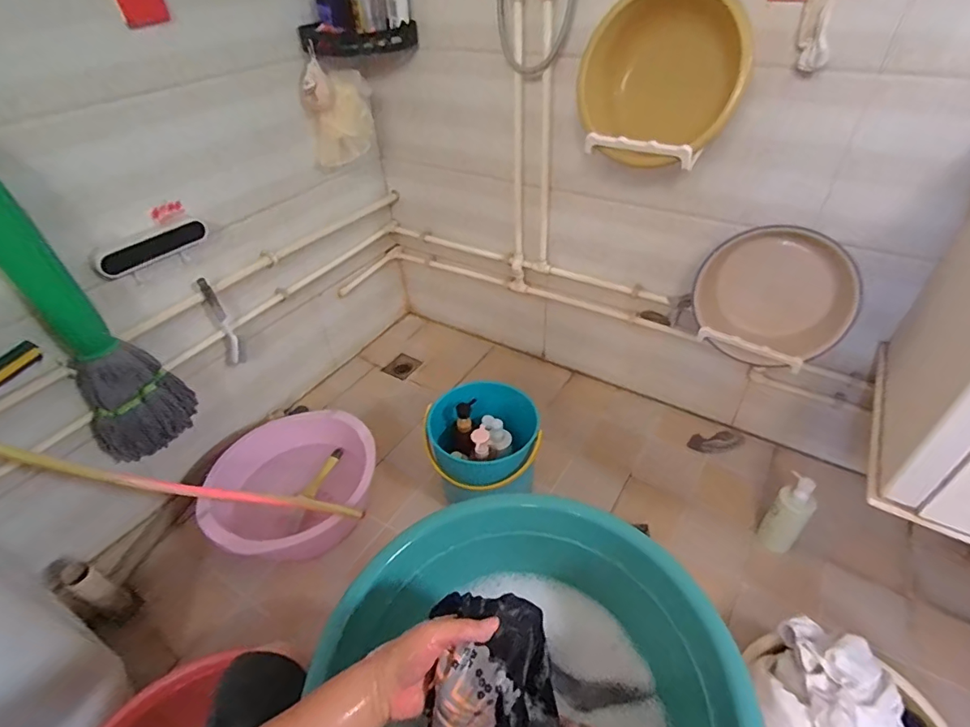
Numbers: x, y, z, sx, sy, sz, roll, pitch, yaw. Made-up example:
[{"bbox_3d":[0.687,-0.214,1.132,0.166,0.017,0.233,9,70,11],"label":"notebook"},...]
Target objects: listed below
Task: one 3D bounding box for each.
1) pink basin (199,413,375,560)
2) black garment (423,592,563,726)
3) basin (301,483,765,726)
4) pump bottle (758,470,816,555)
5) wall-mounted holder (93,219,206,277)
[{"bbox_3d":[-0.442,0.301,1.165,0.367,0.194,0.353,-2,41,2],"label":"pink basin"},{"bbox_3d":[0.001,0.311,0.465,0.131,0.176,0.117,-13,42,-11],"label":"black garment"},{"bbox_3d":[0.038,0.366,0.524,0.389,0.159,0.403,-2,41,2],"label":"basin"},{"bbox_3d":[0.660,0.338,1.066,0.072,0.206,0.074,30,51,32],"label":"pump bottle"},{"bbox_3d":[-0.693,-0.247,1.029,0.022,0.051,0.227,24,48,28],"label":"wall-mounted holder"}]

